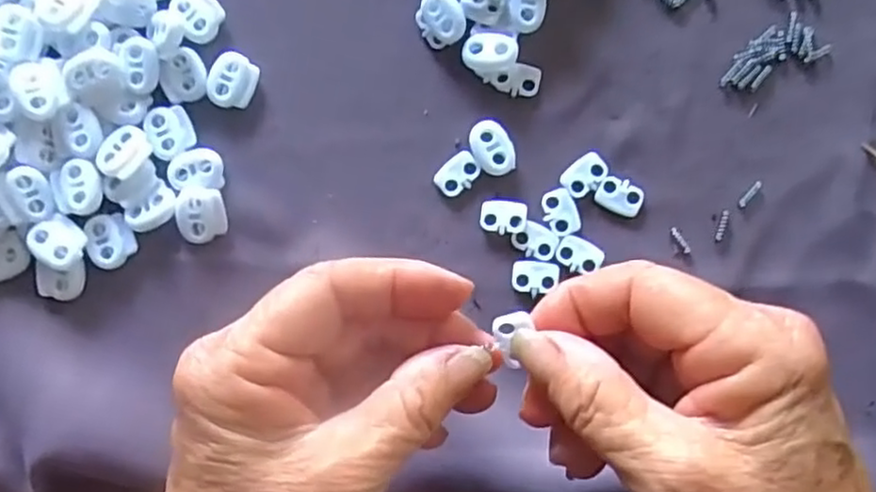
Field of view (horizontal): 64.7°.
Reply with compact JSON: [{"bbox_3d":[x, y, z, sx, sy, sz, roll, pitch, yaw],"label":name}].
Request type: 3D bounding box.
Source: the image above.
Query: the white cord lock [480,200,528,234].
[{"bbox_3d":[0.027,-0.012,0.279,0.018,0.004,0.013,4,89,2],"label":"white cord lock"}]

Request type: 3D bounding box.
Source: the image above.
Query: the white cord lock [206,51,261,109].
[{"bbox_3d":[-0.084,-0.068,0.284,0.018,0.005,0.022,18,89,2],"label":"white cord lock"}]

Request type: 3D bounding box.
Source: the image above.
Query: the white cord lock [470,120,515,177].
[{"bbox_3d":[0.022,-0.039,0.279,0.015,0.005,0.023,-28,88,1],"label":"white cord lock"}]

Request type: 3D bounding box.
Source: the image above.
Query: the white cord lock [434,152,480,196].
[{"bbox_3d":[0.008,-0.030,0.280,0.018,0.004,0.014,-37,88,1],"label":"white cord lock"}]

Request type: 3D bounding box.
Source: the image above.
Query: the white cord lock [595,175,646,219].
[{"bbox_3d":[0.073,-0.020,0.276,0.019,0.004,0.013,22,90,2],"label":"white cord lock"}]

